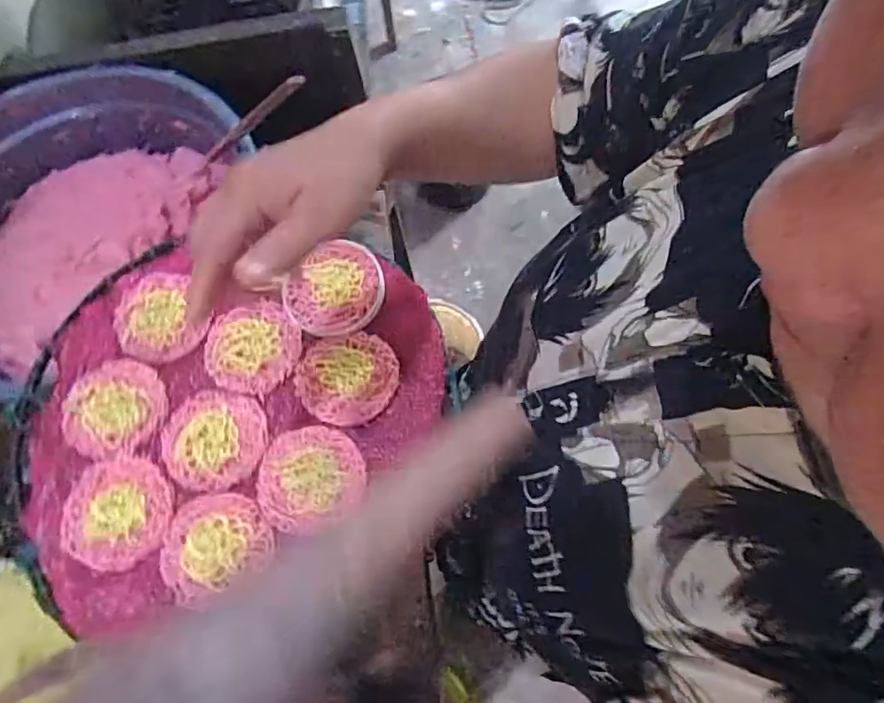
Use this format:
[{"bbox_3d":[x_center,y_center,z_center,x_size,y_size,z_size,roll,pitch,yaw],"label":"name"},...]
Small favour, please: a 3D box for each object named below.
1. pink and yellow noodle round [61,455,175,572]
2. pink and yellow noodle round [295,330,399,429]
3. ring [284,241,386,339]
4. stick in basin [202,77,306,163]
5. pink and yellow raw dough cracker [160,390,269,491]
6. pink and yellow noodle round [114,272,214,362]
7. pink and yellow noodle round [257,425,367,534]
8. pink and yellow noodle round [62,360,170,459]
[{"bbox_3d":[-0.245,0.120,0.406,0.080,0.005,0.078,-1,70,2],"label":"pink and yellow noodle round"},{"bbox_3d":[-0.077,0.020,0.436,0.081,0.008,0.076,-1,70,2],"label":"pink and yellow noodle round"},{"bbox_3d":[-0.091,-0.053,0.461,0.074,0.013,0.087,42,77,15],"label":"ring"},{"bbox_3d":[-0.198,-0.237,0.558,0.180,0.015,0.016,-15,64,40],"label":"stick in basin"},{"bbox_3d":[-0.180,0.068,0.423,0.081,0.004,0.077,-1,70,2],"label":"pink and yellow raw dough cracker"},{"bbox_3d":[-0.246,-0.031,0.464,0.069,0.013,0.086,-34,72,-10],"label":"pink and yellow noodle round"},{"bbox_3d":[-0.100,0.094,0.406,0.079,0.011,0.076,-1,70,2],"label":"pink and yellow noodle round"},{"bbox_3d":[-0.264,0.045,0.435,0.081,0.004,0.076,-1,70,2],"label":"pink and yellow noodle round"}]

